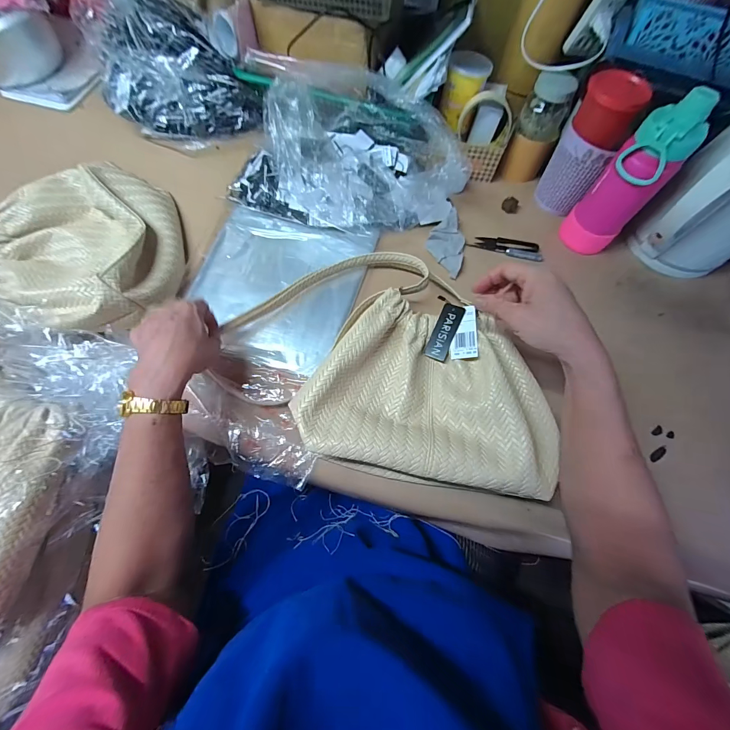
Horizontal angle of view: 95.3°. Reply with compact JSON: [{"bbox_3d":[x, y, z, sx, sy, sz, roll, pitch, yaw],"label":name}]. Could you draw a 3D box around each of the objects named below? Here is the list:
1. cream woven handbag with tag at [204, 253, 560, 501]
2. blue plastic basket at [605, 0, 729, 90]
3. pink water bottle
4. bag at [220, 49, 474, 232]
[{"bbox_3d":[0.024,-0.022,0.428,0.369,0.068,0.301,11,68,2],"label":"cream woven handbag with tag"},{"bbox_3d":[0.463,-0.443,0.441,0.240,0.073,0.122,21,69,6],"label":"blue plastic basket"},{"bbox_3d":[0.358,-0.245,0.460,0.074,0.200,0.063,35,71,11],"label":"pink water bottle"},{"bbox_3d":[-0.039,-0.334,0.509,0.379,0.136,0.243,14,68,3],"label":"bag"}]

